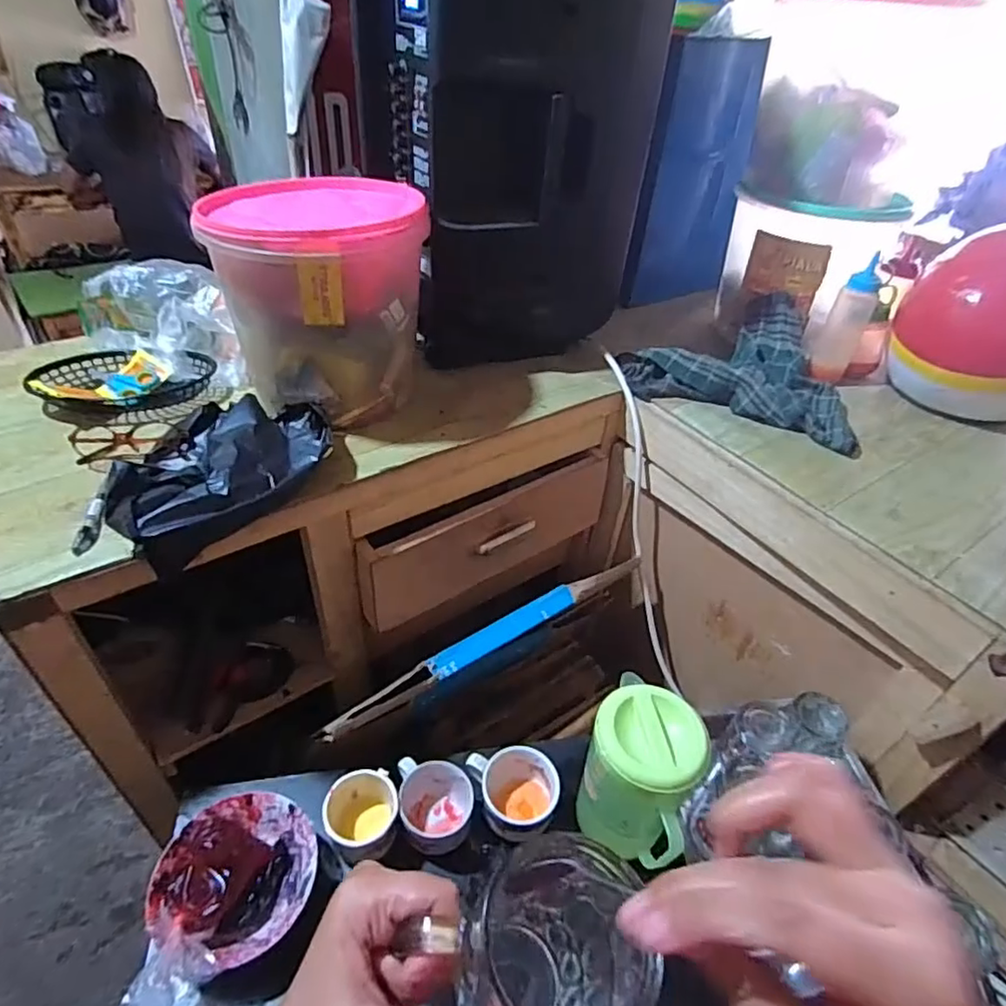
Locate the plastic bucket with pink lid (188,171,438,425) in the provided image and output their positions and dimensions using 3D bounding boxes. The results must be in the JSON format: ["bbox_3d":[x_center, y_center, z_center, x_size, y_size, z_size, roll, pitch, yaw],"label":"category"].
[{"bbox_3d":[-0.219,-0.270,0.786,0.229,0.246,0.285,1,42,-3],"label":"plastic bucket with pink lid"}]

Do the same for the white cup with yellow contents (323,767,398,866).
[{"bbox_3d":[-0.155,0.345,0.661,0.075,0.068,0.085,-19,47,-23],"label":"white cup with yellow contents"}]

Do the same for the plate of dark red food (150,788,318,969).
[{"bbox_3d":[-0.271,0.375,0.613,0.148,0.056,0.143,2,42,-2],"label":"plate of dark red food"}]

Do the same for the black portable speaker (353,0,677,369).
[{"bbox_3d":[0.003,-0.495,0.807,0.308,0.524,0.248,-15,45,-20],"label":"black portable speaker"}]

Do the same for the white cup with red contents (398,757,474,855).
[{"bbox_3d":[-0.076,0.348,0.681,0.082,0.065,0.086,2,42,-2],"label":"white cup with red contents"}]

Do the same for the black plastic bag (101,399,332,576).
[{"bbox_3d":[-0.306,-0.035,0.642,0.168,0.069,0.237,23,45,20],"label":"black plastic bag"}]

